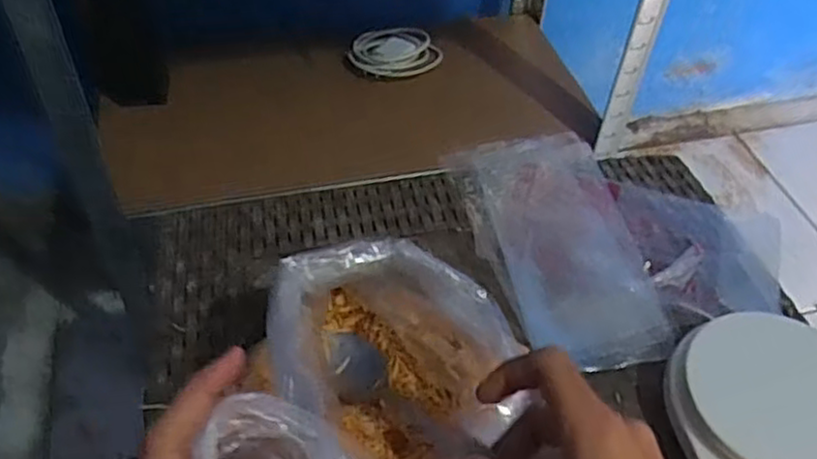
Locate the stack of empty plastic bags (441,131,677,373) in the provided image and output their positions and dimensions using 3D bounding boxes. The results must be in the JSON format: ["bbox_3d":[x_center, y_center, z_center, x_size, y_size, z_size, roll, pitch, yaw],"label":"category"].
[{"bbox_3d":[0.110,0.005,0.529,0.115,0.009,0.214,-6,49,-8],"label":"stack of empty plastic bags"}]

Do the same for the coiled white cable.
[{"bbox_3d":[-0.029,-0.232,0.915,0.114,0.028,0.098,-31,57,-26],"label":"coiled white cable"}]

